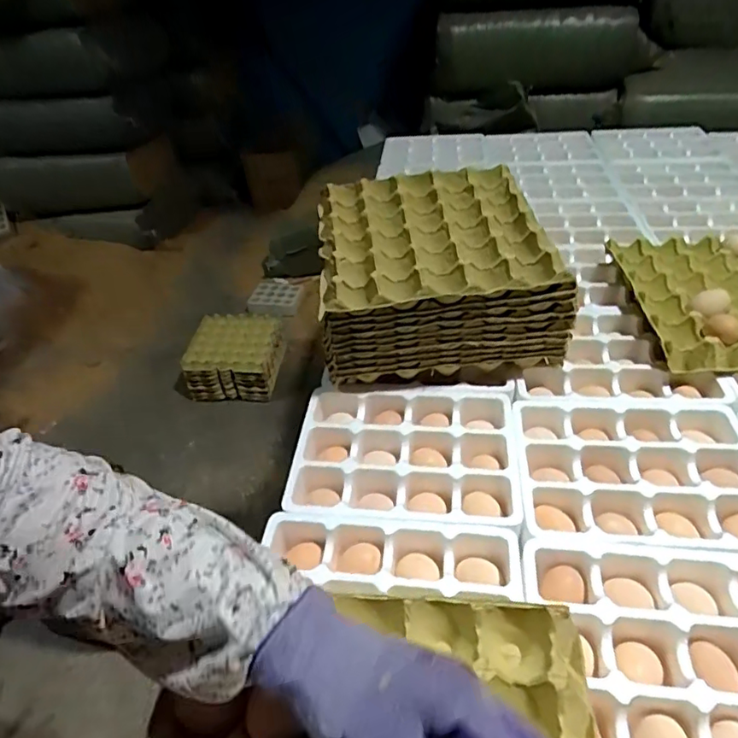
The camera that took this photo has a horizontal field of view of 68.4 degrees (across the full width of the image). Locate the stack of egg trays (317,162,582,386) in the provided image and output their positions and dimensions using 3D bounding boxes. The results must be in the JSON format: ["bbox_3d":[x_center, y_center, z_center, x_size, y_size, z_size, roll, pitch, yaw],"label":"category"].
[{"bbox_3d":[0.083,-0.123,0.737,0.285,0.165,0.282,-7,41,0],"label":"stack of egg trays"}]

